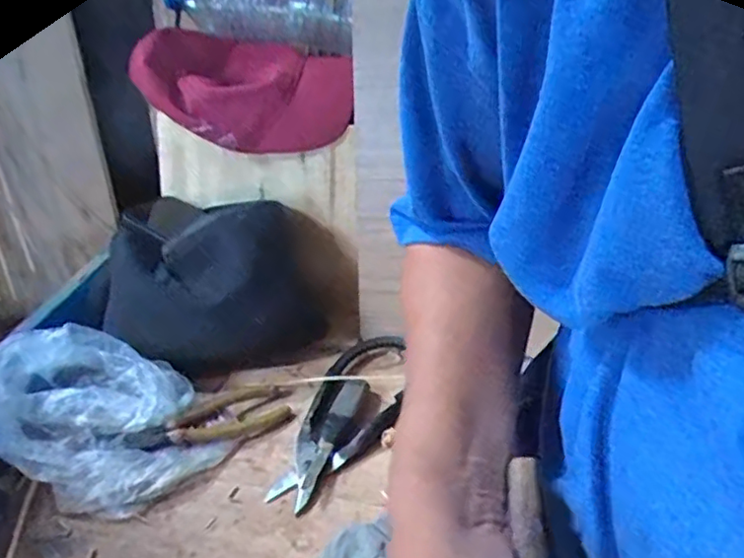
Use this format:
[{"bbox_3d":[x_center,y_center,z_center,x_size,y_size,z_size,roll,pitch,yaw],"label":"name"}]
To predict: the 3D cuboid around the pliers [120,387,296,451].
[{"bbox_3d":[-0.152,0.134,0.585,0.150,0.014,0.050,-8,27,-33],"label":"pliers"}]

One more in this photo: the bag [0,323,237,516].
[{"bbox_3d":[-0.248,0.123,0.562,0.159,0.102,0.179,-30,41,-32],"label":"bag"}]

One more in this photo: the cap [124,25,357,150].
[{"bbox_3d":[-0.154,-0.234,0.753,0.248,0.106,0.248,-4,34,3],"label":"cap"}]

